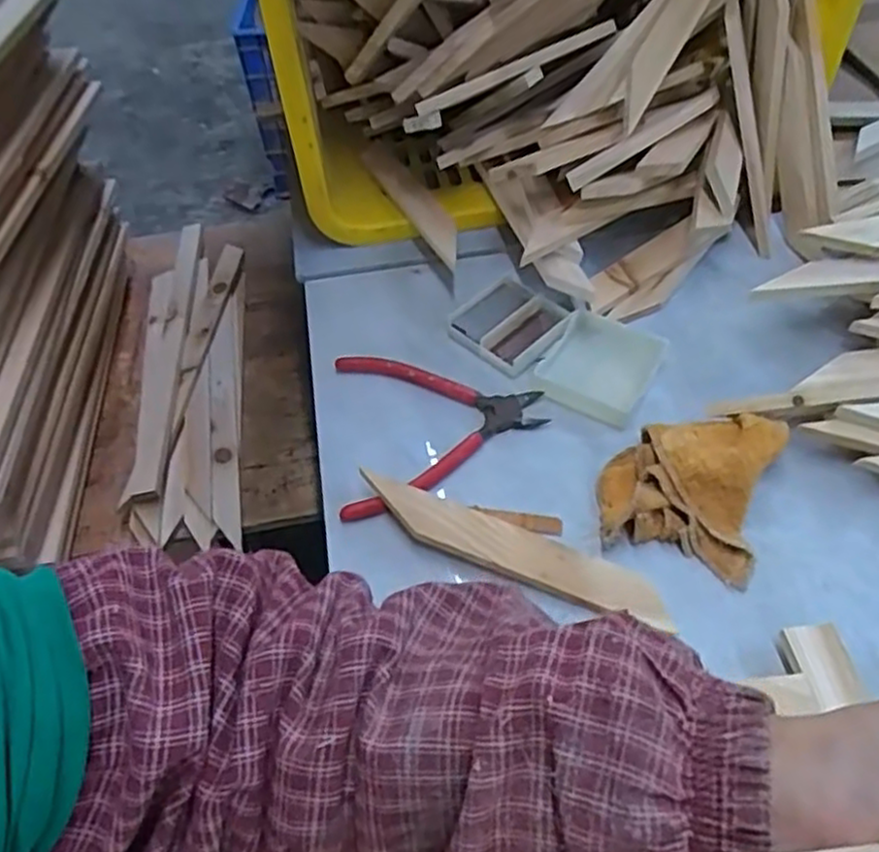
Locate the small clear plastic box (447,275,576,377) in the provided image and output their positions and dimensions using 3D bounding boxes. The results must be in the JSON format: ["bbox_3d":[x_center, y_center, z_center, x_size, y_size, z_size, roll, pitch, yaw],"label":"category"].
[{"bbox_3d":[0.053,-0.074,0.532,0.069,0.014,0.069,36,62,27],"label":"small clear plastic box"}]

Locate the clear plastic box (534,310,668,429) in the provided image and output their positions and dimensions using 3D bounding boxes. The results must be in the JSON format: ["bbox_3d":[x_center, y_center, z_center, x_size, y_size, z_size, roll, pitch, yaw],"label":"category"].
[{"bbox_3d":[0.114,-0.044,0.510,0.070,0.015,0.082,25,58,21],"label":"clear plastic box"}]

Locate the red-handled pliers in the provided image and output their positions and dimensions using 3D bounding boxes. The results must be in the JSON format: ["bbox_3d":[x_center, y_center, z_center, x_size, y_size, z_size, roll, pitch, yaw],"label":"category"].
[{"bbox_3d":[0.001,-0.002,0.488,0.135,0.015,0.130,-8,52,-3],"label":"red-handled pliers"}]

